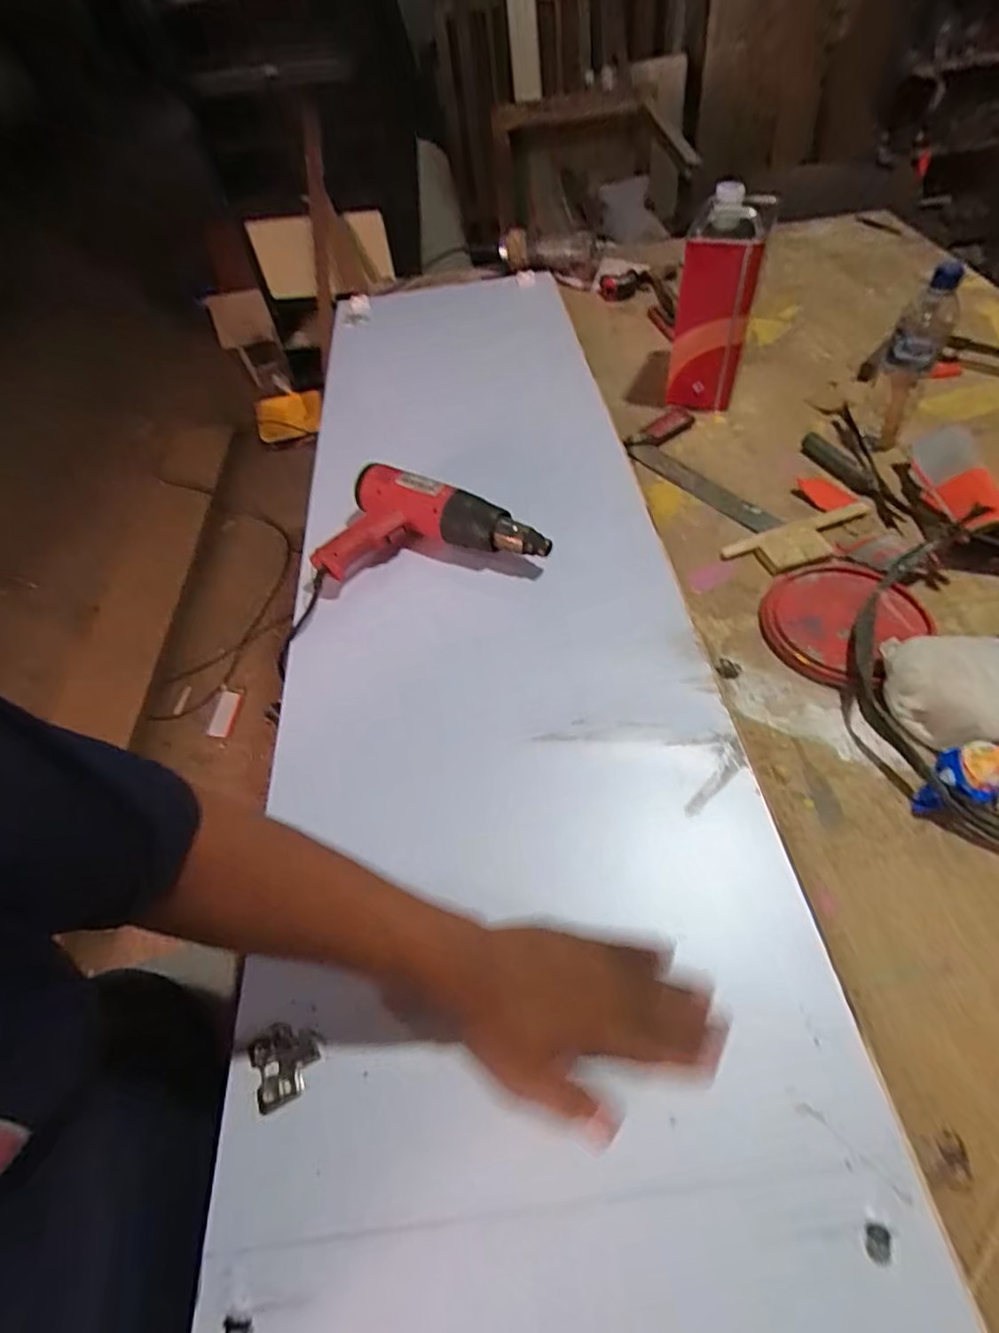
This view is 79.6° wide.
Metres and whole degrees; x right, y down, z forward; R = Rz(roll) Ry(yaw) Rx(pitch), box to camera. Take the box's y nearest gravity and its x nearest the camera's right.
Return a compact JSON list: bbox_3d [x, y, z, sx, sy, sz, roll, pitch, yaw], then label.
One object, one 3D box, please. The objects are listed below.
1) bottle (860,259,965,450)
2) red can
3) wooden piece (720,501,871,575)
[{"bbox_3d":[0.546,-0.409,0.800,0.062,0.215,0.070,25,61,23],"label":"bottle"},{"bbox_3d":[0.326,-0.540,0.904,0.102,0.246,0.164,13,57,16],"label":"red can"},{"bbox_3d":[0.397,-0.163,0.770,0.211,0.011,0.073,-21,55,-8],"label":"wooden piece"}]

